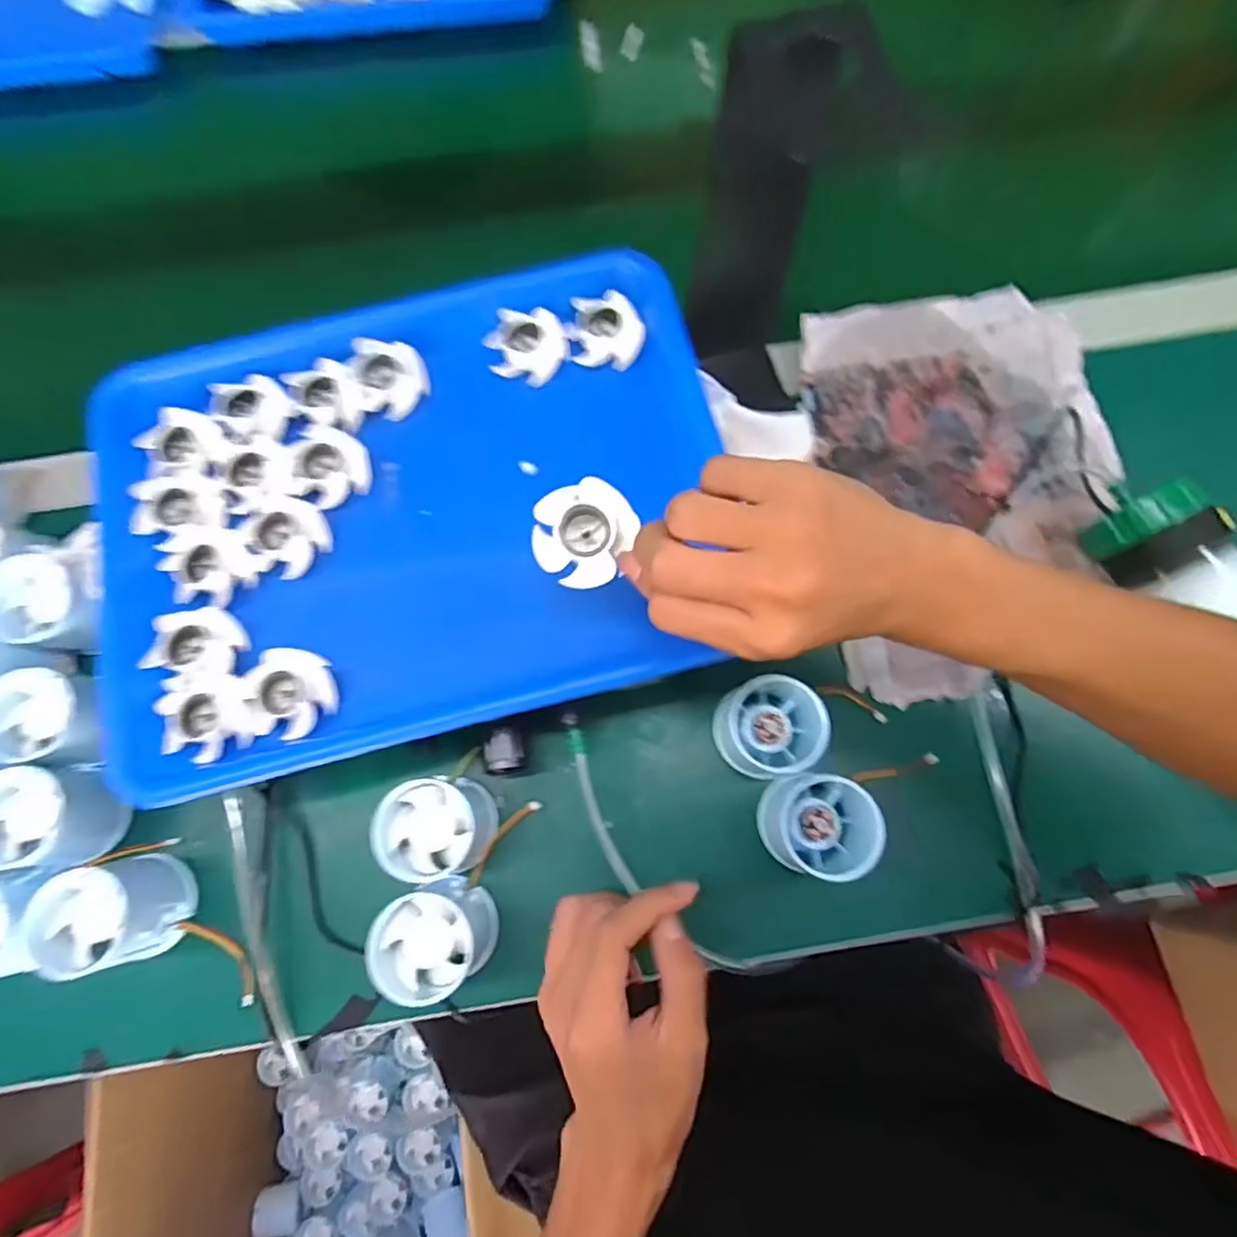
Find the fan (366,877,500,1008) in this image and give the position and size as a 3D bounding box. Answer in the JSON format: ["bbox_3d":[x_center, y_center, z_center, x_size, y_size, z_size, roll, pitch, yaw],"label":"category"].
[{"bbox_3d":[-0.096,0.171,0.340,0.053,0.054,0.053,0,76,1],"label":"fan"}]

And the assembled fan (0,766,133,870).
[{"bbox_3d":[-0.317,0.111,0.352,0.056,0.043,0.054,5,76,2],"label":"assembled fan"}]

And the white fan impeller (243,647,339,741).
[{"bbox_3d":[-0.167,0.038,0.323,0.043,0.016,0.043,0,75,1],"label":"white fan impeller"}]

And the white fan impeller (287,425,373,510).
[{"bbox_3d":[-0.162,-0.087,0.357,0.041,0.014,0.047,-7,74,-1],"label":"white fan impeller"}]

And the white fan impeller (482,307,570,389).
[{"bbox_3d":[-0.052,-0.161,0.374,0.043,0.015,0.042,24,76,8],"label":"white fan impeller"}]

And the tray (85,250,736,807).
[{"bbox_3d":[-0.112,-0.066,0.360,0.326,0.044,0.252,-15,76,-3],"label":"tray"}]

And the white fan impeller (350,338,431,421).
[{"bbox_3d":[-0.133,-0.139,0.370,0.039,0.019,0.039,-3,76,0],"label":"white fan impeller"}]

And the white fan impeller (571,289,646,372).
[{"bbox_3d":[-0.005,-0.171,0.375,0.040,0.016,0.044,1,75,2],"label":"white fan impeller"}]

